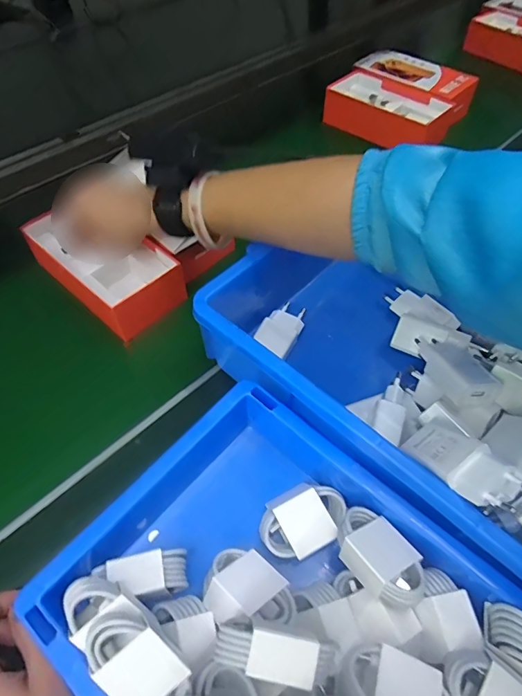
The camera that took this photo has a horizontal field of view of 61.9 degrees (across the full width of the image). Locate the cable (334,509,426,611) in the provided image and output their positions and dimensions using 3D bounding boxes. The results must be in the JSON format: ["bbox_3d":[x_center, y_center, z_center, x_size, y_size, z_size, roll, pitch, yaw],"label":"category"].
[{"bbox_3d":[0.077,0.139,0.288,0.042,0.024,0.063,-16,46,-38],"label":"cable"}]

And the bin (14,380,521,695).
[{"bbox_3d":[0.036,0.182,0.261,0.318,0.084,0.207,35,60,24],"label":"bin"}]

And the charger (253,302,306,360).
[{"bbox_3d":[0.022,-0.016,0.432,0.038,0.022,0.068,22,56,17],"label":"charger"}]

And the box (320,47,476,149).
[{"bbox_3d":[0.219,-0.394,0.687,0.201,0.053,0.191,30,58,21],"label":"box"}]

